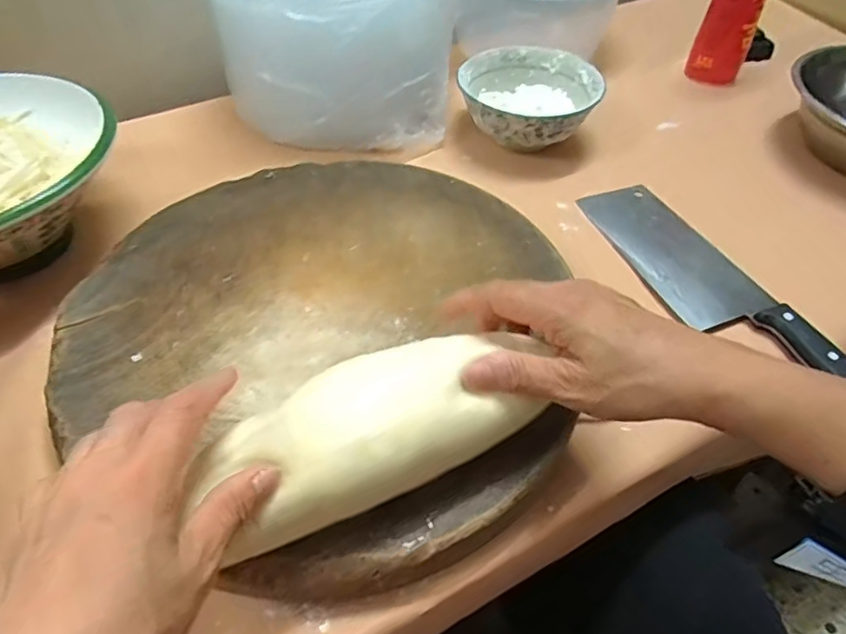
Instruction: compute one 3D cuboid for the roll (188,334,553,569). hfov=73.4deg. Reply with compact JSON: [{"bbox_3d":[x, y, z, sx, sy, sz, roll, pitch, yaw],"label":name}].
[{"bbox_3d":[-0.026,0.059,0.280,0.160,0.050,0.057,-21,52,-10],"label":"roll"}]

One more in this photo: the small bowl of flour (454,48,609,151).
[{"bbox_3d":[0.108,-0.226,0.605,0.137,0.063,0.137,1,48,-1],"label":"small bowl of flour"}]

